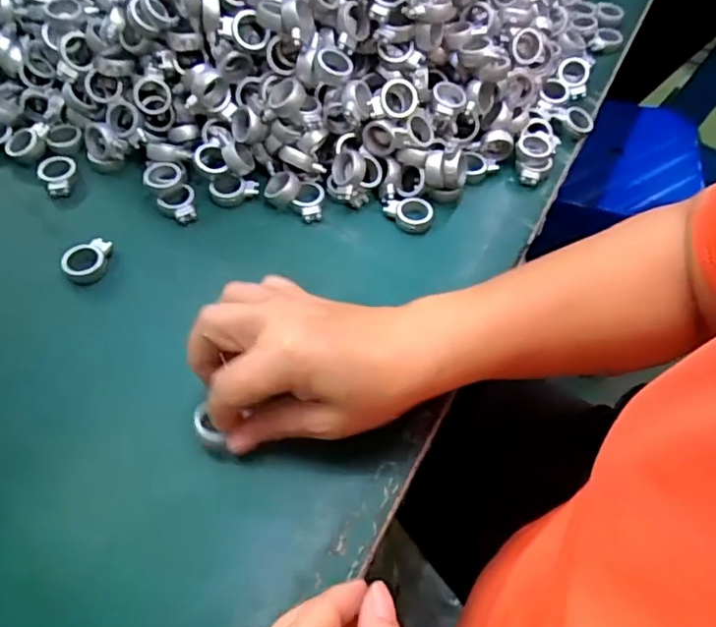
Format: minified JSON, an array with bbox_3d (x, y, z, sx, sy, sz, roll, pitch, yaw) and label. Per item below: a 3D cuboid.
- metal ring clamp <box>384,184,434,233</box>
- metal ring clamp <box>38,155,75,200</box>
[{"bbox_3d":[0.035,-0.075,0.415,0.041,0.015,0.023,38,62,20],"label":"metal ring clamp"},{"bbox_3d":[-0.217,-0.101,0.418,0.025,0.009,0.038,-25,61,-18],"label":"metal ring clamp"}]

